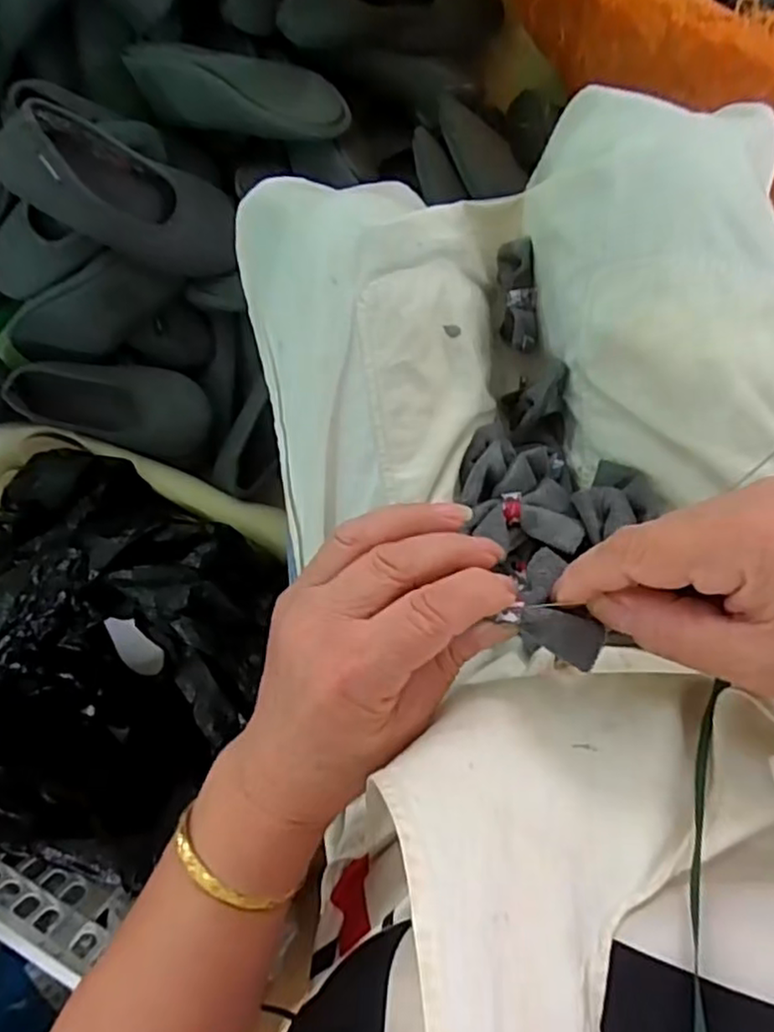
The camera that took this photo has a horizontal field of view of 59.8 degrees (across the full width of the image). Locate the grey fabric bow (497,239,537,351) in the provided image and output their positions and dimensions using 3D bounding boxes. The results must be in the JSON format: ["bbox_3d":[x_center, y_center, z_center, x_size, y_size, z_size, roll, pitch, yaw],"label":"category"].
[{"bbox_3d":[0.084,-0.140,0.434,0.023,0.038,0.067,-3,93,9],"label":"grey fabric bow"}]

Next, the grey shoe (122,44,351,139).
[{"bbox_3d":[-0.150,-0.413,0.652,0.226,0.064,0.076,13,95,8],"label":"grey shoe"}]

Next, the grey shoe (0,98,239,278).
[{"bbox_3d":[-0.267,-0.319,0.668,0.215,0.062,0.097,17,97,-31],"label":"grey shoe"}]

